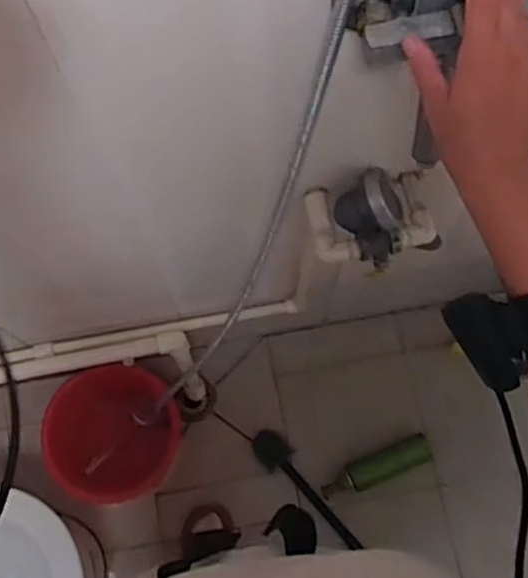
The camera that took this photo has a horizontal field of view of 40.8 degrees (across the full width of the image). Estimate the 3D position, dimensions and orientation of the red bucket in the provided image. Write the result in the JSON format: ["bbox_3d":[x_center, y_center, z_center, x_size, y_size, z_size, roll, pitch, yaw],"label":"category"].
[{"bbox_3d":[-0.300,0.301,1.442,0.246,0.180,0.271,25,75,8],"label":"red bucket"}]

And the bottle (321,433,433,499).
[{"bbox_3d":[0.246,0.400,1.587,0.258,0.071,0.070,-22,75,-6],"label":"bottle"}]

